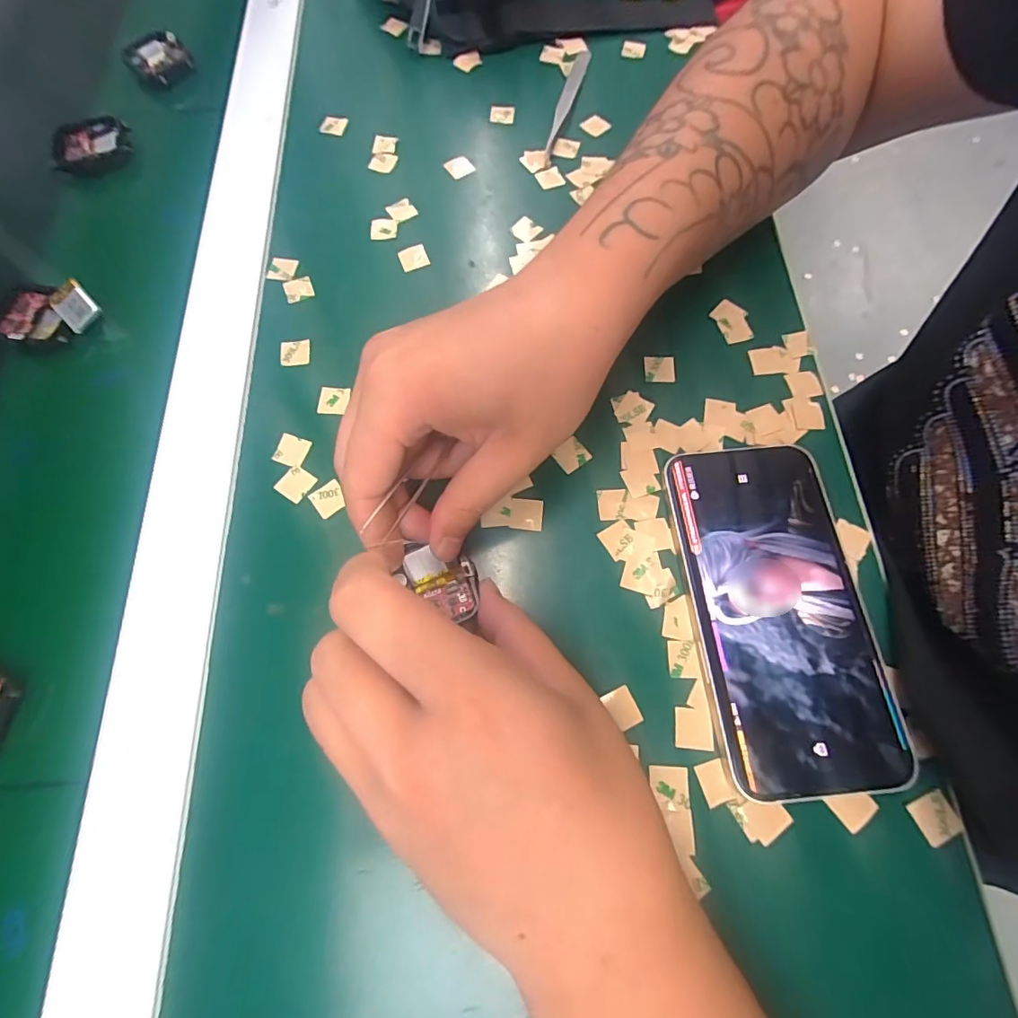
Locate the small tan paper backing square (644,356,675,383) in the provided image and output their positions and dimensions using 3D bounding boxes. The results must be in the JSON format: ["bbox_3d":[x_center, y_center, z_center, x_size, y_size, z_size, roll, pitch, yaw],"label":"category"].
[{"bbox_3d":[0.078,-0.074,0.261,0.016,0.004,0.016,0,70,2],"label":"small tan paper backing square"}]

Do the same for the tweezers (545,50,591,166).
[{"bbox_3d":[0.039,-0.267,0.331,0.011,0.007,0.113,14,70,6],"label":"tweezers"}]

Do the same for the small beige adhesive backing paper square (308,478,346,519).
[{"bbox_3d":[-0.086,-0.004,0.239,0.014,0.004,0.016,-31,68,-11],"label":"small beige adhesive backing paper square"}]

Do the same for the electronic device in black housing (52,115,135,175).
[{"bbox_3d":[-0.272,-0.236,0.329,0.046,0.014,0.041,-17,70,-5],"label":"electronic device in black housing"}]

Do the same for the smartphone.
[{"bbox_3d":[0.115,0.040,0.216,0.071,0.008,0.142,-6,70,-1],"label":"smartphone"}]

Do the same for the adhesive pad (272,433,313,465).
[{"bbox_3d":[-0.107,-0.029,0.248,0.016,0.004,0.015,17,74,4],"label":"adhesive pad"}]

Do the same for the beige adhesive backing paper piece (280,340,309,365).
[{"bbox_3d":[-0.114,-0.084,0.268,0.015,0.004,0.016,-4,69,0],"label":"beige adhesive backing paper piece"}]

